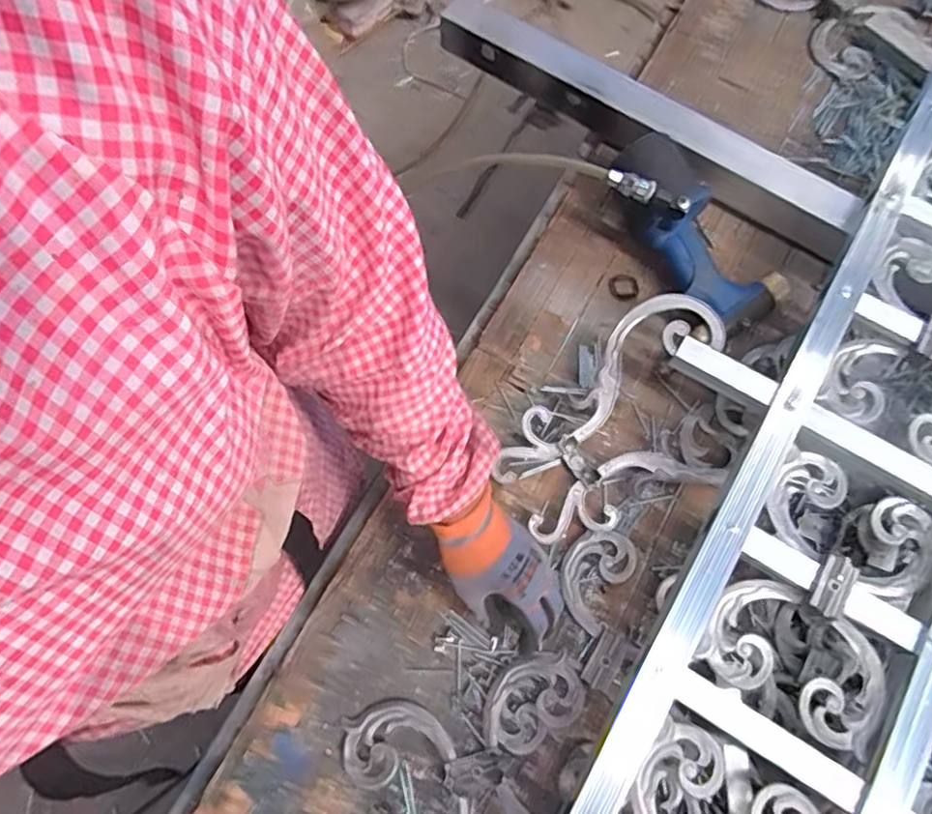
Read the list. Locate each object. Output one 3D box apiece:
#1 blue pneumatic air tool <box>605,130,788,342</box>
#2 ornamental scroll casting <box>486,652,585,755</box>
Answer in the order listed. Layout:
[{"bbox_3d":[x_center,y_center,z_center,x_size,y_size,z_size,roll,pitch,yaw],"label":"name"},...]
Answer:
[{"bbox_3d":[0.251,-0.196,0.699,0.114,0.096,0.245,-32,87,-11],"label":"blue pneumatic air tool"},{"bbox_3d":[0.059,0.272,0.575,0.099,0.019,0.067,-34,74,-10],"label":"ornamental scroll casting"}]

